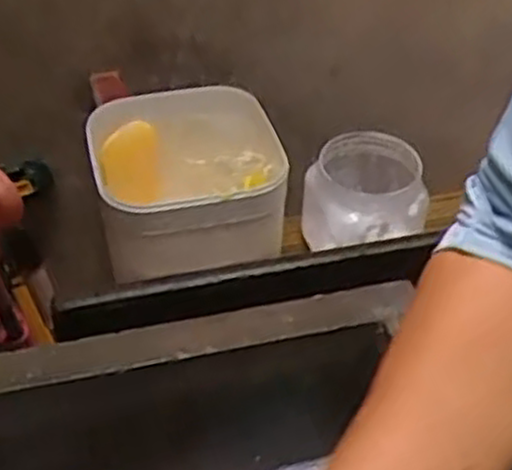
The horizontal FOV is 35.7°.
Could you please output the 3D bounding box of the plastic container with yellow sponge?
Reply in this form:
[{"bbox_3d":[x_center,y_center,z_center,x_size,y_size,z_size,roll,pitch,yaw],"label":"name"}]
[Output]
[{"bbox_3d":[-0.067,-0.056,0.696,0.142,0.070,0.151,-13,43,-15],"label":"plastic container with yellow sponge"}]

